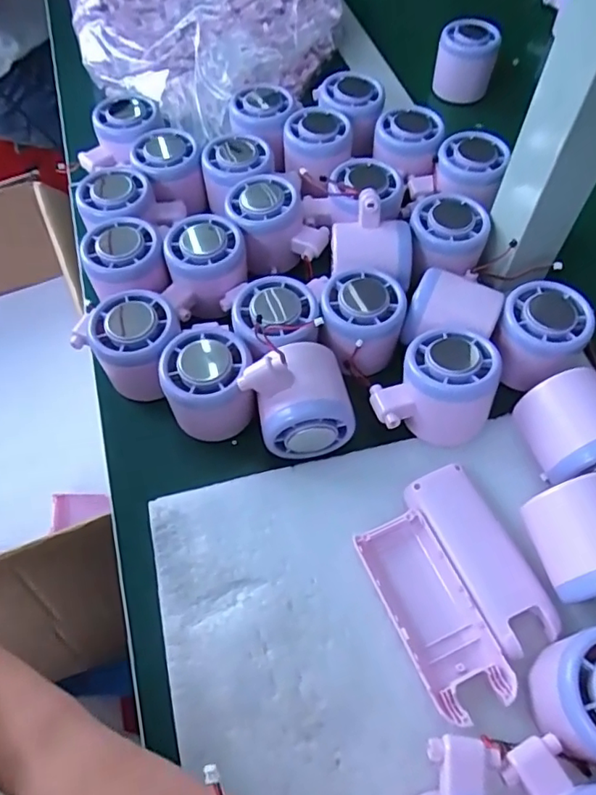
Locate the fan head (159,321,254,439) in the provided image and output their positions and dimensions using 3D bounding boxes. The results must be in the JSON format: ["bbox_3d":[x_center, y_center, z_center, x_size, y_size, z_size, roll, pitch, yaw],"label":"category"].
[{"bbox_3d":[-0.056,-0.011,0.360,0.056,0.051,0.060,-6,59,-3],"label":"fan head"}]

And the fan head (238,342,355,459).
[{"bbox_3d":[0.001,-0.002,0.343,0.059,0.064,0.054,0,59,0],"label":"fan head"}]

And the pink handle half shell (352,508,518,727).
[{"bbox_3d":[0.071,0.115,0.307,0.043,0.016,0.102,-22,61,-12],"label":"pink handle half shell"}]

